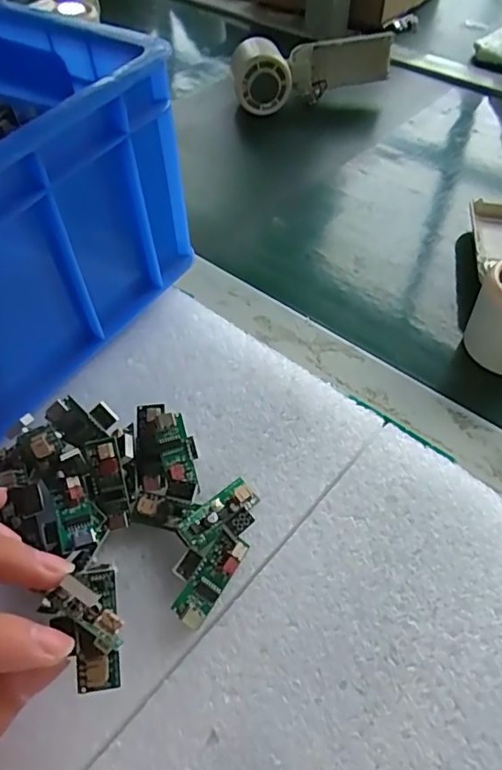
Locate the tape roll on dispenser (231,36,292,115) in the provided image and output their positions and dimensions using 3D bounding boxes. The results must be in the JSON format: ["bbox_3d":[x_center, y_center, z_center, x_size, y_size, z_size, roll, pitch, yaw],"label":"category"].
[{"bbox_3d":[0.012,-0.307,0.528,0.059,0.050,0.055,-2,52,-1],"label":"tape roll on dispenser"}]

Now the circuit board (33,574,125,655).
[{"bbox_3d":[-0.053,0.074,0.169,0.031,0.007,0.012,51,52,-18],"label":"circuit board"}]

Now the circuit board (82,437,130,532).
[{"bbox_3d":[-0.064,0.044,0.233,0.016,0.009,0.039,-14,87,-15],"label":"circuit board"}]

